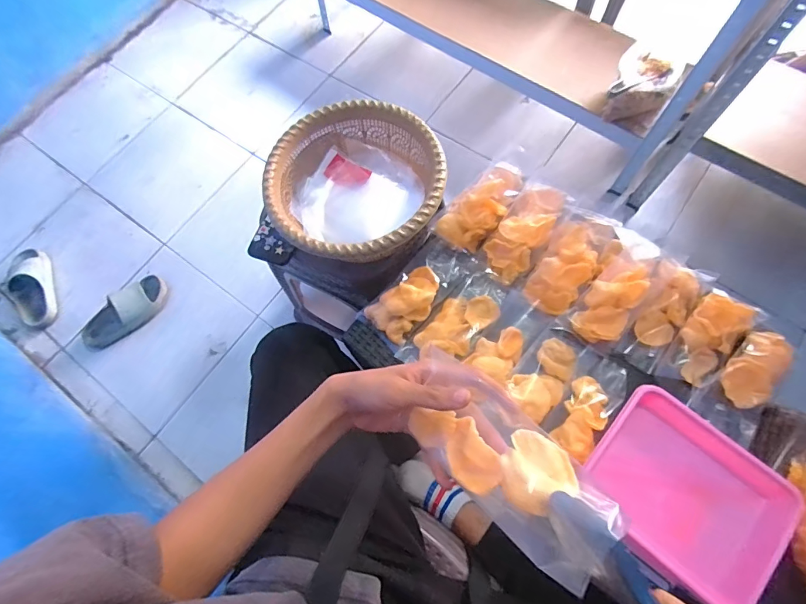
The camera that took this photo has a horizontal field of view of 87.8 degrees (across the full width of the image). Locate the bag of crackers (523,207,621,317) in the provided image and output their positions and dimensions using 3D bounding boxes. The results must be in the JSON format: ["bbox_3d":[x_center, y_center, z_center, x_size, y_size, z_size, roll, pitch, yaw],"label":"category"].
[{"bbox_3d":[0.267,-0.071,0.664,0.088,0.036,0.197,29,75,13],"label":"bag of crackers"}]

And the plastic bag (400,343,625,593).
[{"bbox_3d":[0.078,0.128,0.340,0.075,0.053,0.184,-38,52,-11],"label":"plastic bag"}]

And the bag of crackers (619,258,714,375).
[{"bbox_3d":[0.397,0.016,0.643,0.079,0.039,0.182,35,77,14],"label":"bag of crackers"}]

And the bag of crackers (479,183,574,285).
[{"bbox_3d":[0.202,-0.119,0.691,0.087,0.050,0.192,34,76,14],"label":"bag of crackers"}]

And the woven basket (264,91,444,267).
[{"bbox_3d":[-0.069,-0.173,0.695,0.276,0.162,0.257,-1,71,3],"label":"woven basket"}]

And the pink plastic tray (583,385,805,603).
[{"bbox_3d":[0.355,0.242,0.541,0.221,0.064,0.182,39,77,15],"label":"pink plastic tray"}]

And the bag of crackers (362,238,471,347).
[{"bbox_3d":[0.026,-0.022,0.675,0.083,0.032,0.182,40,78,15],"label":"bag of crackers"}]

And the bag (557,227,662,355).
[{"bbox_3d":[0.333,-0.026,0.641,0.089,0.063,0.201,34,76,14],"label":"bag"}]

